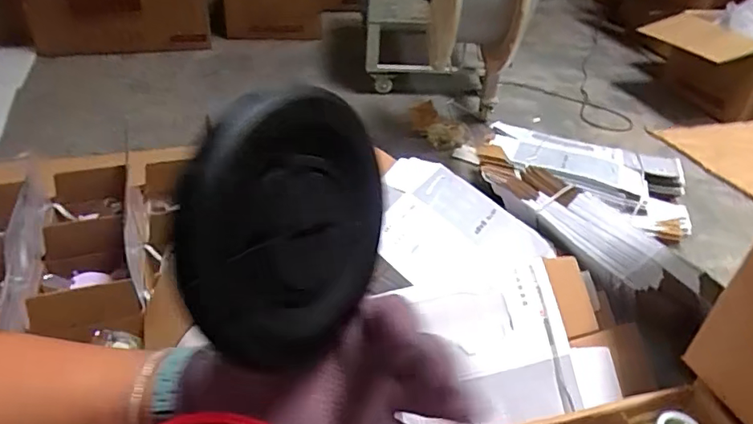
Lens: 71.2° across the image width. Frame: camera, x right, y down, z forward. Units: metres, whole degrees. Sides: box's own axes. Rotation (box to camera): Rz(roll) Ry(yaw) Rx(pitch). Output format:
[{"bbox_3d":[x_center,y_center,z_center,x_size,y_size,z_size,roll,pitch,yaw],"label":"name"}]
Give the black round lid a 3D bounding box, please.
[{"bbox_3d":[-0.039,0.010,0.249,0.008,0.128,0.112,13,6,43],"label":"black round lid"}]

